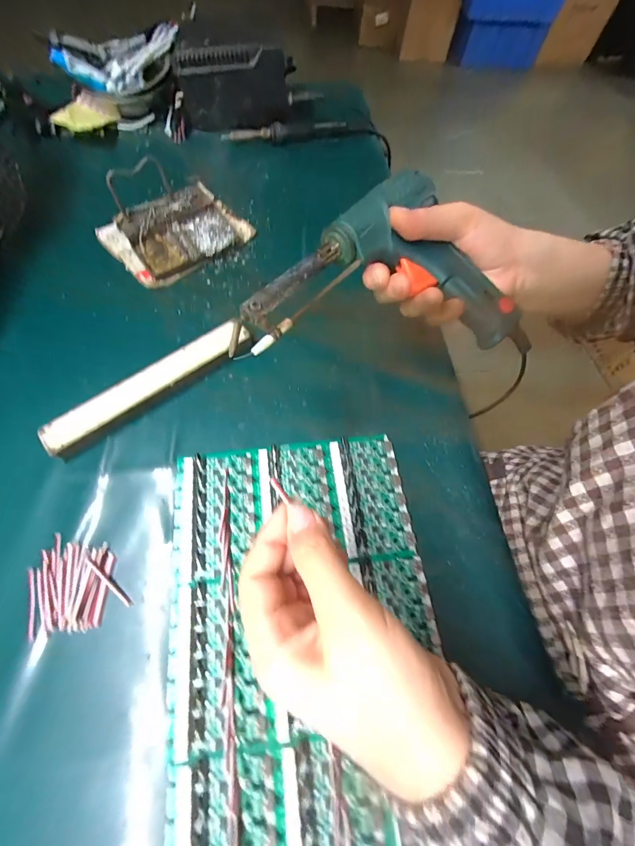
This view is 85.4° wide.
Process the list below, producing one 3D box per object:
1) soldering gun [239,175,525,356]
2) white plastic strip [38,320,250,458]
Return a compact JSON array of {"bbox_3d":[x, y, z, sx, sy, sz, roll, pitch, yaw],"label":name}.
[{"bbox_3d":[0.041,-0.108,0.240,0.198,0.048,0.122,-9,66,-7],"label":"soldering gun"},{"bbox_3d":[-0.152,-0.037,0.321,0.193,0.019,0.032,-37,73,-18],"label":"white plastic strip"}]

